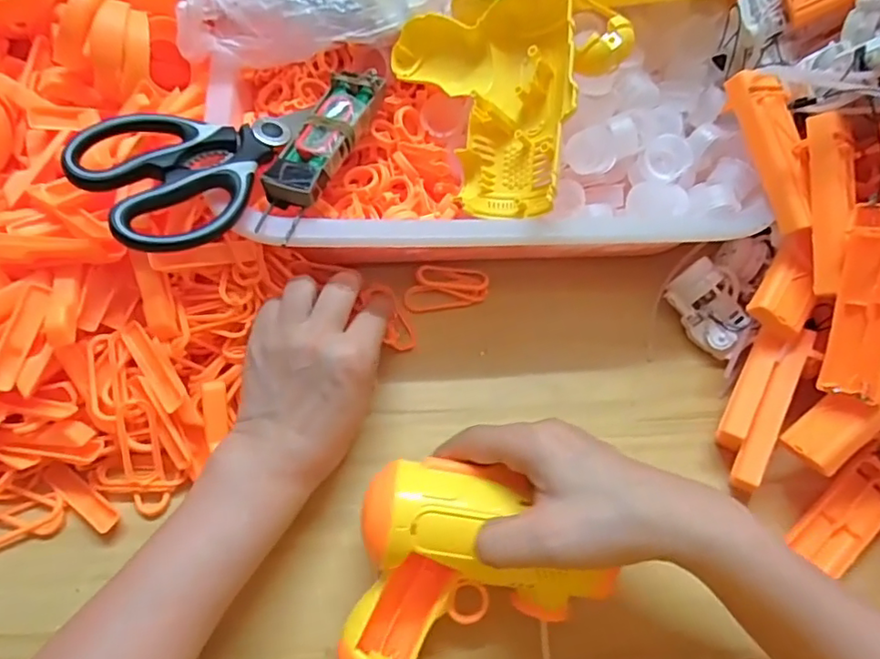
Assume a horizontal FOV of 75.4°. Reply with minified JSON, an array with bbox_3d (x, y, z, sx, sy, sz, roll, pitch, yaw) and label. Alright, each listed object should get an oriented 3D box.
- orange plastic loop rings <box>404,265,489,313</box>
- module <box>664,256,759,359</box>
[{"bbox_3d":[0.004,-0.032,0.417,0.062,0.008,0.034,-10,67,-7],"label":"orange plastic loop rings"},{"bbox_3d":[0.194,-0.015,0.404,0.045,0.017,0.065,-37,81,22],"label":"module"}]

